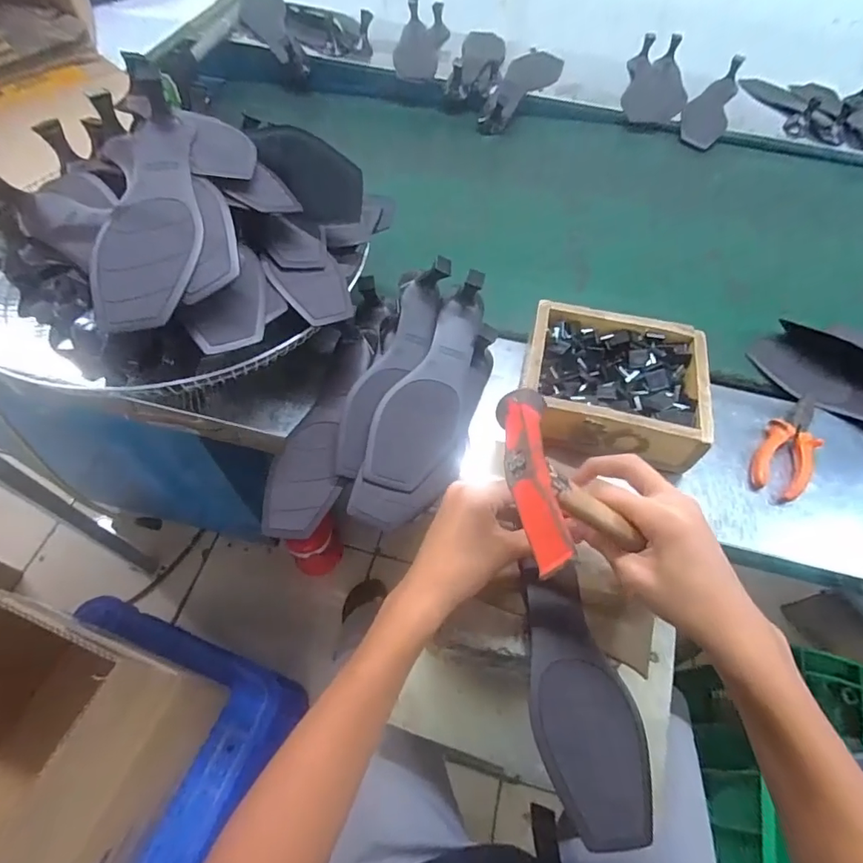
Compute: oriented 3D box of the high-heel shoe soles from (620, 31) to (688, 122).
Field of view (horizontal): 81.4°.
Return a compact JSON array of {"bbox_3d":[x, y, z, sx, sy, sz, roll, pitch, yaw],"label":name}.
[{"bbox_3d":[0.421,-0.658,0.928,0.113,0.042,0.270,14,58,6],"label":"high-heel shoe soles"}]

